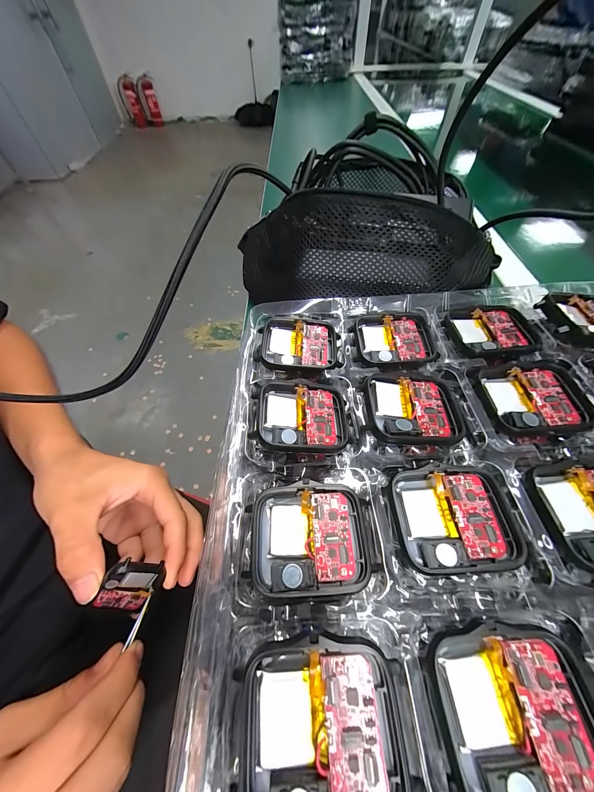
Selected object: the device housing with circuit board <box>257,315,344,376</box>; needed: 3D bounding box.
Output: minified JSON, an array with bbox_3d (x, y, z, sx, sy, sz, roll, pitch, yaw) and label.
[{"bbox_3d":[0.001,-0.030,0.155,0.046,0.006,0.039,4,57,4],"label":"device housing with circuit board"}]

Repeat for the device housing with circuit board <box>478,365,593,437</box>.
[{"bbox_3d":[0.114,0.002,0.129,0.044,0.006,0.037,-3,57,0],"label":"device housing with circuit board"}]

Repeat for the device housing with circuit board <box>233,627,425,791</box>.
[{"bbox_3d":[0.007,0.091,0.072,0.045,0.006,0.039,-5,57,-1],"label":"device housing with circuit board"}]

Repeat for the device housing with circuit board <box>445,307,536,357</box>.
[{"bbox_3d":[0.114,-0.039,0.154,0.045,0.004,0.036,-3,57,0],"label":"device housing with circuit board"}]

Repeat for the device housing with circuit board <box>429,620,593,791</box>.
[{"bbox_3d":[0.062,0.089,0.074,0.042,0.006,0.038,-6,57,-2],"label":"device housing with circuit board"}]

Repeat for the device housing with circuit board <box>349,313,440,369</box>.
[{"bbox_3d":[0.057,-0.033,0.155,0.047,0.006,0.038,-2,57,0],"label":"device housing with circuit board"}]

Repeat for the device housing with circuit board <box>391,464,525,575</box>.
[{"bbox_3d":[0.061,0.048,0.105,0.043,0.008,0.037,-2,57,0],"label":"device housing with circuit board"}]

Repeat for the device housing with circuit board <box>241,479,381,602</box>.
[{"bbox_3d":[0.004,0.054,0.102,0.046,0.007,0.037,-3,57,0],"label":"device housing with circuit board"}]

